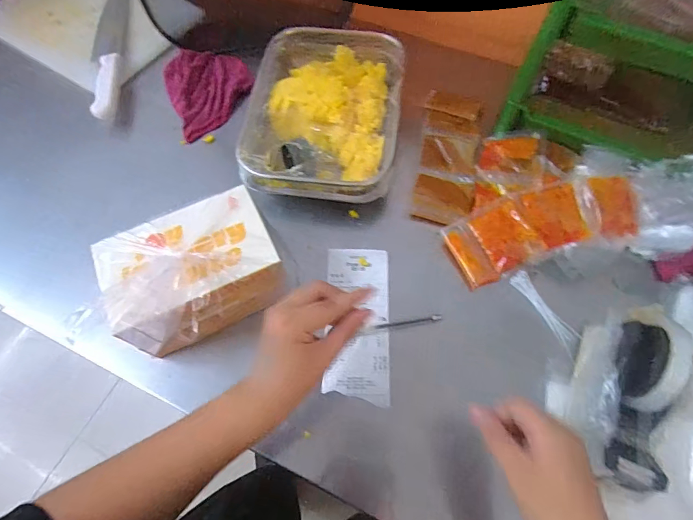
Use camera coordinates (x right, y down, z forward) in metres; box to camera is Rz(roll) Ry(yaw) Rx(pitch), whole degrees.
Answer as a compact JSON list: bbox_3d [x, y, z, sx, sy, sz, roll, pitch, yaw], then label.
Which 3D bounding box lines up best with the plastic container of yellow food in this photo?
[{"bbox_3d":[-0.031,-0.223,0.591,0.215,0.062,0.290,7,66,4],"label":"plastic container of yellow food"}]

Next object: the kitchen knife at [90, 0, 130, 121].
[{"bbox_3d":[-0.396,-0.368,0.659,0.052,0.014,0.328,-9,66,-2],"label":"kitchen knife"}]

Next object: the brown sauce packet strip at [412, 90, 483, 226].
[{"bbox_3d":[0.151,-0.160,0.583,0.083,0.018,0.242,11,67,6],"label":"brown sauce packet strip"}]

